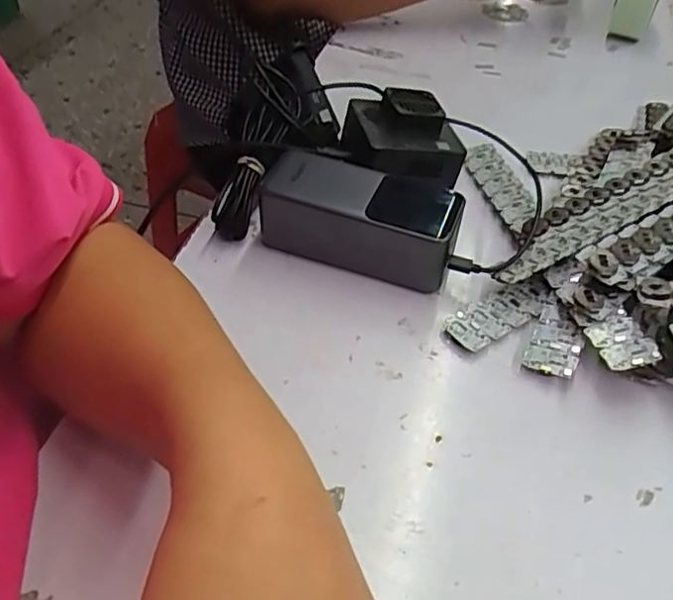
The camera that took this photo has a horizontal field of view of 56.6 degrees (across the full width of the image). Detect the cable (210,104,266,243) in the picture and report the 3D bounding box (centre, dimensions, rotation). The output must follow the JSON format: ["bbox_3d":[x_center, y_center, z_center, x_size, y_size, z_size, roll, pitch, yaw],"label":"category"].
[{"bbox_3d":[-0.070,-0.072,0.443,0.023,0.021,0.060,17,85,14],"label":"cable"}]

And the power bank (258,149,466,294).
[{"bbox_3d":[0.015,-0.052,0.423,0.130,0.057,0.058,16,47,13],"label":"power bank"}]

